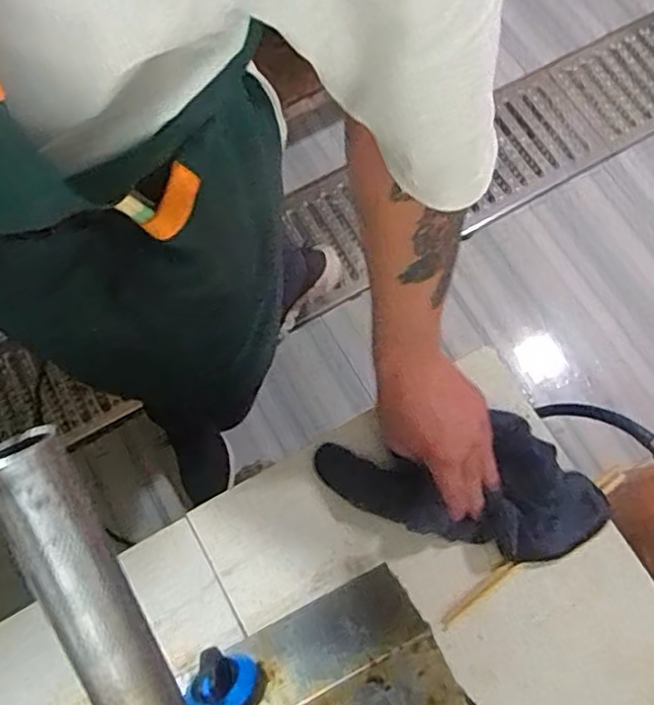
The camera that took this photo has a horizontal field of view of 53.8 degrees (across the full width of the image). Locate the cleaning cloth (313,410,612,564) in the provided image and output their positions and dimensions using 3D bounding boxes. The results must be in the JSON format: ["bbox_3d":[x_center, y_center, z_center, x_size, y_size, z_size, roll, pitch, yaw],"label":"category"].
[{"bbox_3d":[0.125,0.121,0.603,0.264,0.042,0.127,3,73,4],"label":"cleaning cloth"}]

